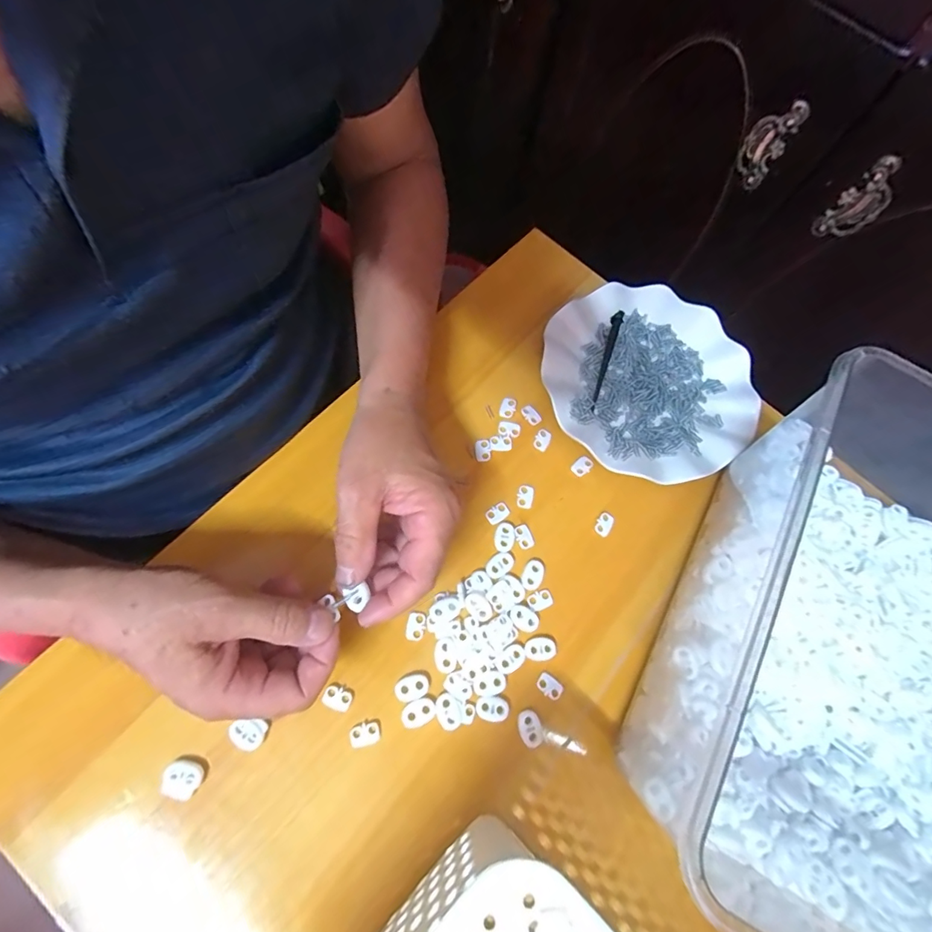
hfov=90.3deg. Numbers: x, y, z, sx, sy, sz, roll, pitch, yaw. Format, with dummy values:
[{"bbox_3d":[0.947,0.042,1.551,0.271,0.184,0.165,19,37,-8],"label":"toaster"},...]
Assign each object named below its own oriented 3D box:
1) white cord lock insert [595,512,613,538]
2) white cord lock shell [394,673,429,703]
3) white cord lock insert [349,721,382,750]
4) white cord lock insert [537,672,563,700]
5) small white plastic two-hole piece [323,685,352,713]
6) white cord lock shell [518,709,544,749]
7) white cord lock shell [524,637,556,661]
[{"bbox_3d":[0.110,0.047,0.370,0.012,0.005,0.018,32,71,5],"label":"white cord lock insert"},{"bbox_3d":[-0.037,0.150,0.314,0.022,0.004,0.015,-18,74,-12],"label":"white cord lock shell"},{"bbox_3d":[-0.066,0.176,0.303,0.019,0.004,0.014,-15,74,-11],"label":"white cord lock insert"},{"bbox_3d":[0.059,0.154,0.324,0.018,0.004,0.013,39,72,7],"label":"white cord lock insert"},{"bbox_3d":[-0.086,0.156,0.309,0.018,0.004,0.014,28,71,3],"label":"small white plastic two-hole piece"},{"bbox_3d":[0.043,0.178,0.314,0.015,0.004,0.022,-13,73,-11],"label":"white cord lock shell"},{"bbox_3d":[0.053,0.131,0.332,0.022,0.004,0.016,-5,72,-8],"label":"white cord lock shell"}]

